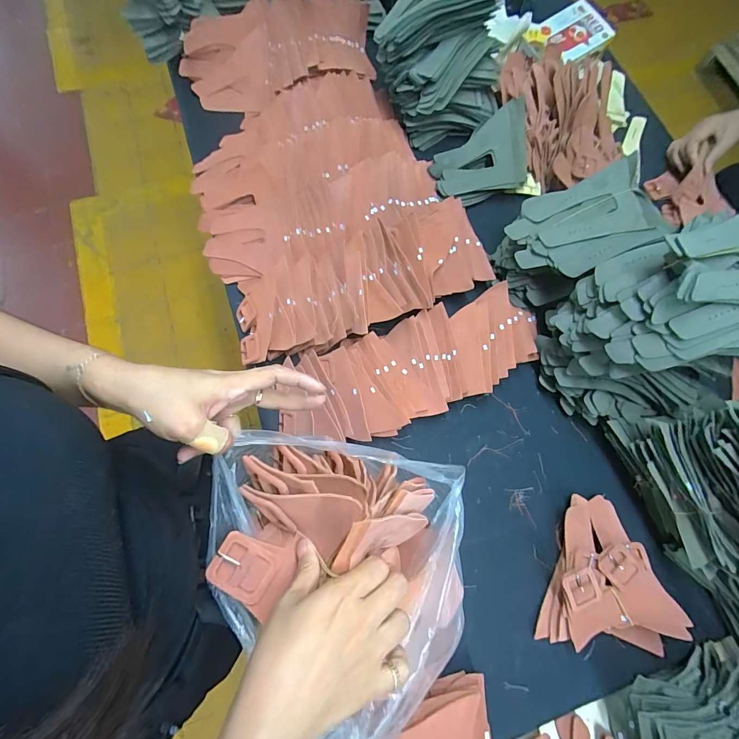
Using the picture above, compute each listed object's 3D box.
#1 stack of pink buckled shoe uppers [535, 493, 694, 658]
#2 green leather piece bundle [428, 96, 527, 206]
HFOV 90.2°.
[{"bbox_3d":[0.343,0.297,0.517,0.161,0.053,0.207,18,74,4],"label":"stack of pink buckled shoe uppers"},{"bbox_3d":[0.219,-0.409,0.722,0.189,0.030,0.139,-21,93,8],"label":"green leather piece bundle"}]

